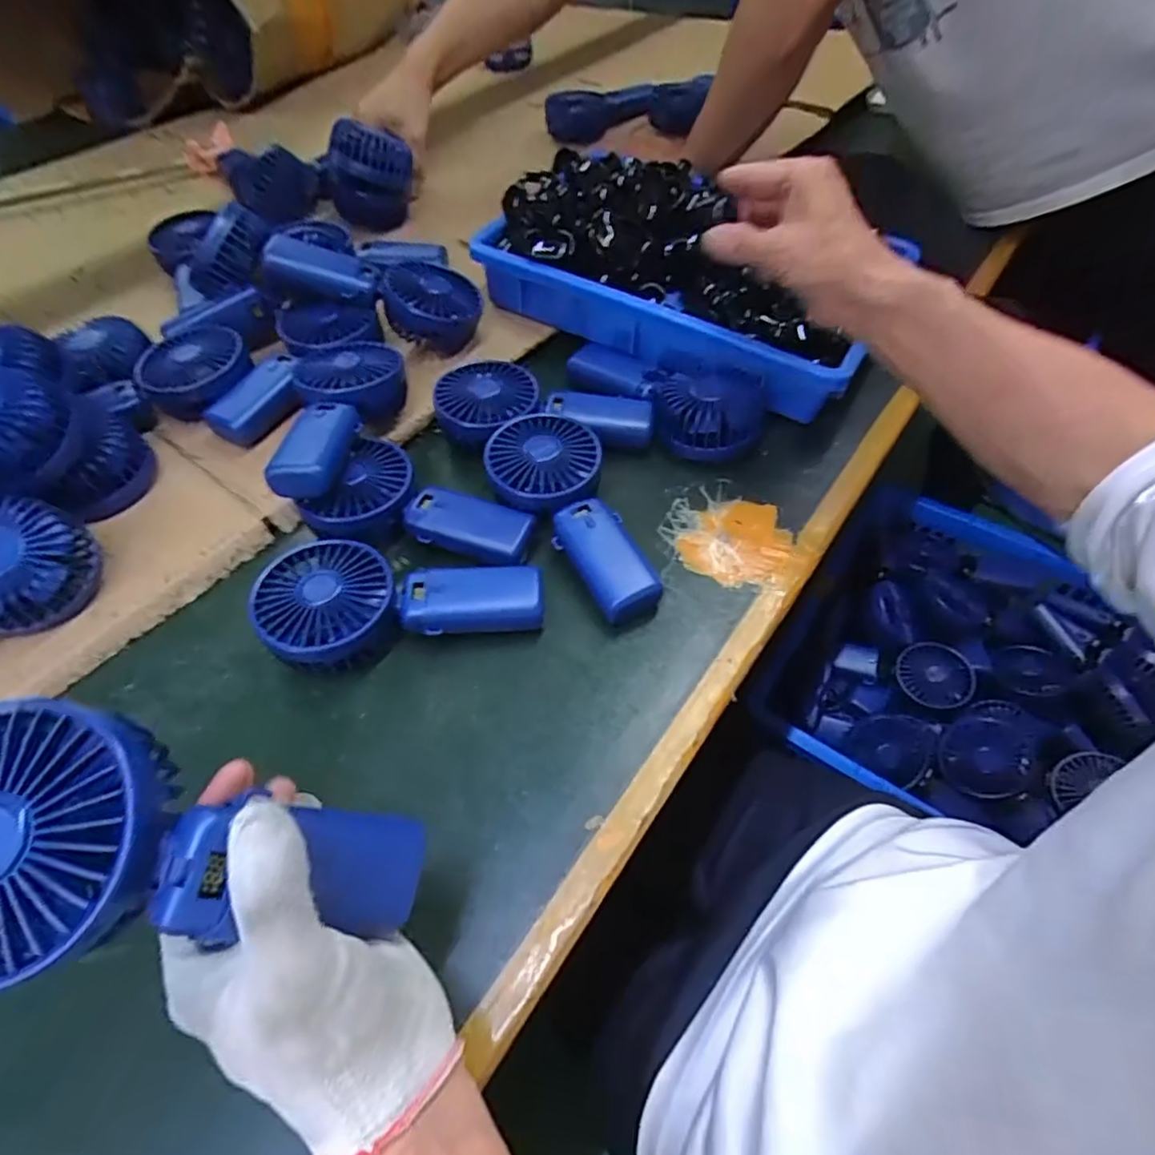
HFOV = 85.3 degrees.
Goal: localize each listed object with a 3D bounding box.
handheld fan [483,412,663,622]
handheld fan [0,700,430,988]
[{"bbox_3d":[-0.010,-0.047,0.464,0.088,0.043,0.183,-15,54,-10],"label":"handheld fan"},{"bbox_3d":[-0.142,0.100,0.227,0.177,0.052,0.077,20,48,-26],"label":"handheld fan"}]

